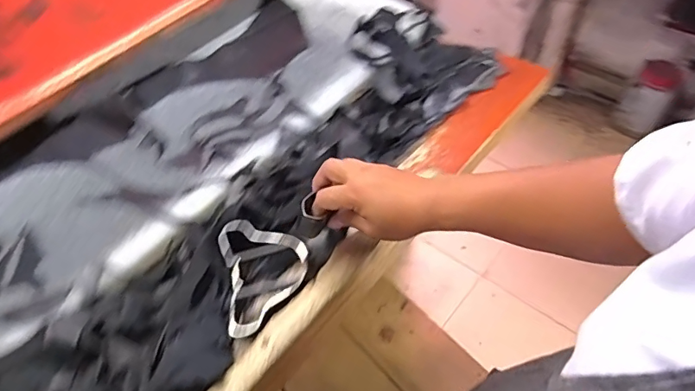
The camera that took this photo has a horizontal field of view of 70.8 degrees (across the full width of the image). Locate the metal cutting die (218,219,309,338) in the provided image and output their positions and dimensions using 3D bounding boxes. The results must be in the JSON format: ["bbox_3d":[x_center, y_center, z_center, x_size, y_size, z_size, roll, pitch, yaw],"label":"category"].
[{"bbox_3d":[-0.090,0.082,0.545,0.094,0.019,0.141,-13,50,-7],"label":"metal cutting die"}]

